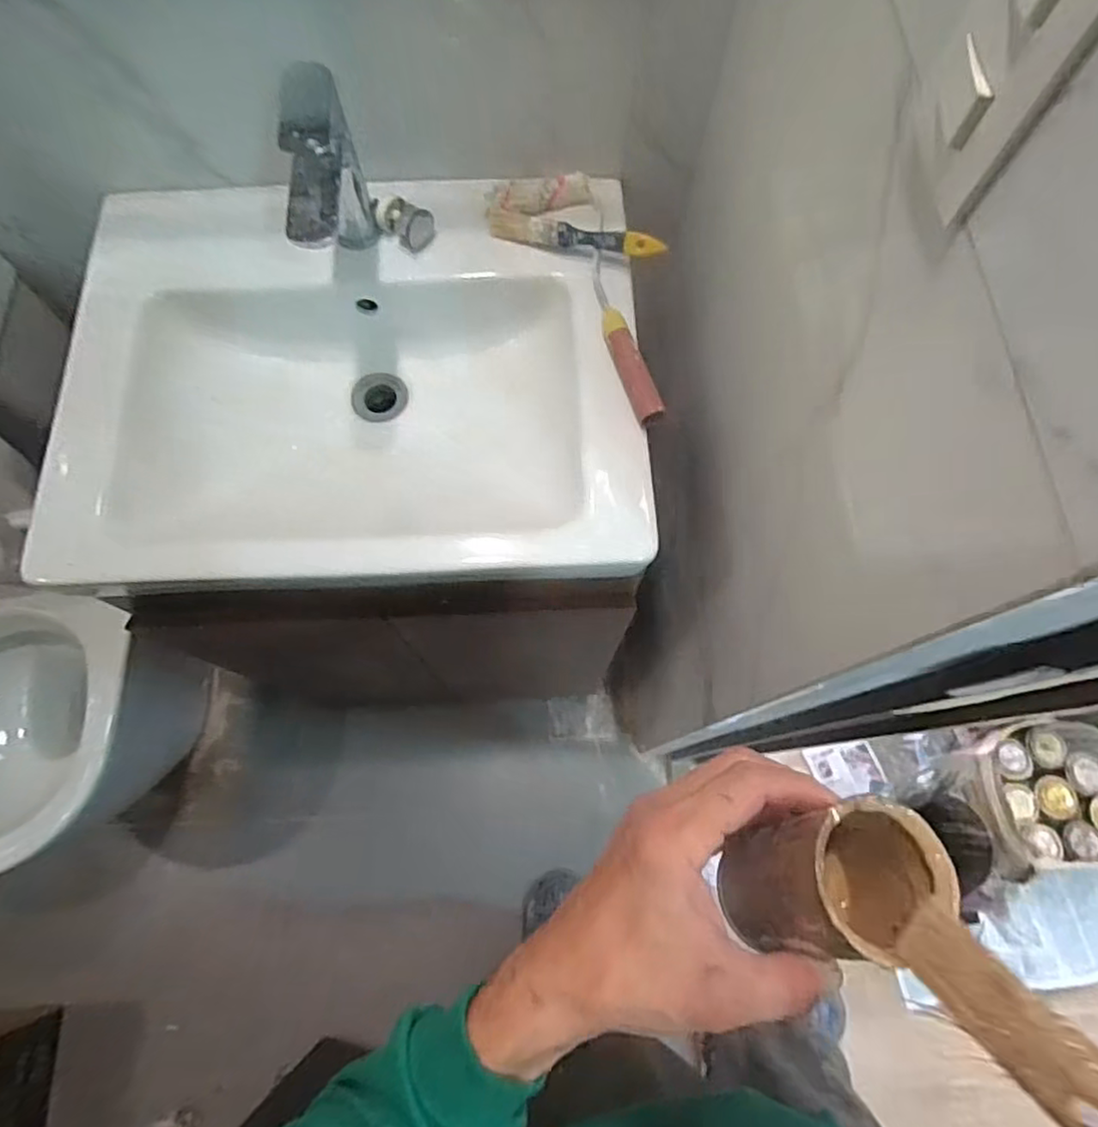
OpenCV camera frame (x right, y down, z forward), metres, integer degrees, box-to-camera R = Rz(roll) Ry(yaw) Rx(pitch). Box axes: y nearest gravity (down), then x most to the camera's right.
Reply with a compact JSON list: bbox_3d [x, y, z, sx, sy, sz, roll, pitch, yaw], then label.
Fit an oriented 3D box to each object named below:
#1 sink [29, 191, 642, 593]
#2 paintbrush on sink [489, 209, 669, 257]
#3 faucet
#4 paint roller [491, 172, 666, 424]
[{"bbox_3d":[-0.188,-0.175,0.691,0.563,0.135,0.421,0,71,-1],"label":"sink"},{"bbox_3d":[0.026,-0.332,0.667,0.178,0.026,0.028,15,72,4],"label":"paintbrush on sink"},{"bbox_3d":[-0.196,-0.320,0.591,0.041,0.159,0.135,1,71,-1],"label":"faucet"},{"bbox_3d":[0.059,-0.282,0.658,0.103,0.026,0.308,-28,74,-10],"label":"paint roller"}]

